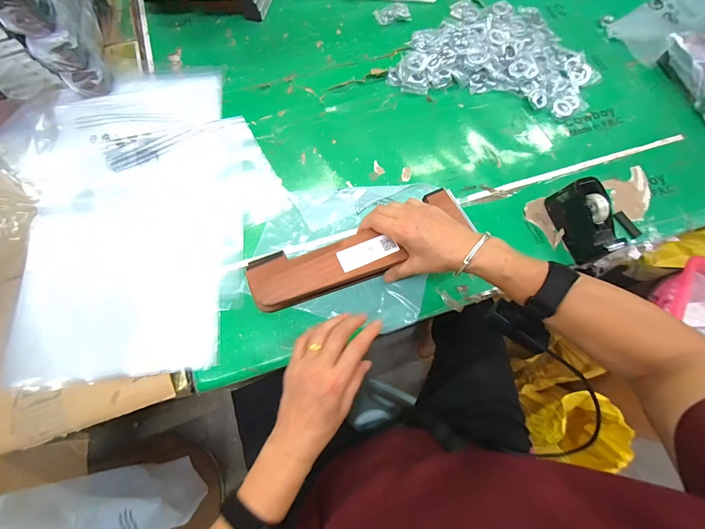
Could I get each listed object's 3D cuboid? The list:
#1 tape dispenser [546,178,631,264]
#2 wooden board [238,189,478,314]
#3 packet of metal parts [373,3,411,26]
[{"bbox_3d":[0.348,-0.065,0.463,0.053,0.065,0.116,-15,74,-6],"label":"tape dispenser"},{"bbox_3d":[0.016,-0.022,0.417,0.301,0.017,0.075,-22,75,-11],"label":"wooden board"},{"bbox_3d":[0.080,-0.498,0.625,0.066,0.007,0.045,-18,75,-6],"label":"packet of metal parts"}]

